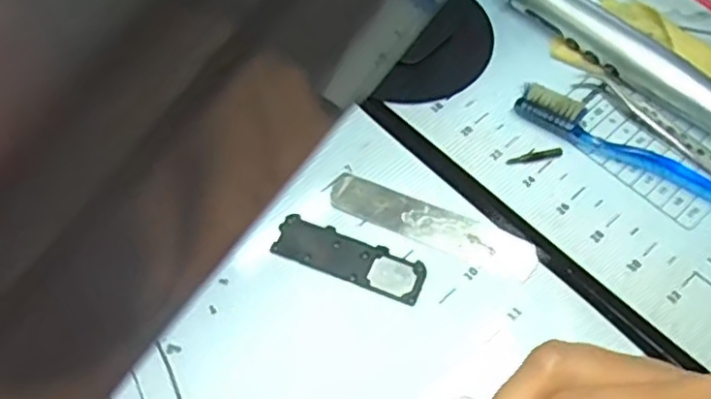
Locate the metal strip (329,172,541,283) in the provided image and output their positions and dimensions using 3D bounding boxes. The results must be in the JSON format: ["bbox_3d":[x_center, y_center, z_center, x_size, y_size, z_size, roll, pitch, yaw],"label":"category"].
[{"bbox_3d":[0.034,0.010,0.309,0.095,0.004,0.021,22,62,11],"label":"metal strip"}]

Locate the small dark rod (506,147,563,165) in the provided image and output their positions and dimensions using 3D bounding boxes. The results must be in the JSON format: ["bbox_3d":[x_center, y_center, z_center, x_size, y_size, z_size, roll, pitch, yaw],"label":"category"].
[{"bbox_3d":[0.085,-0.022,0.328,0.027,0.004,0.007,-10,60,-7],"label":"small dark rod"}]

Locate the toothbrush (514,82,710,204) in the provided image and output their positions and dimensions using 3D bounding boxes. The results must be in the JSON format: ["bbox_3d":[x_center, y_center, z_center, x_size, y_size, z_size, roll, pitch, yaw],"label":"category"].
[{"bbox_3d":[0.151,-0.009,0.315,0.167,0.012,0.014,31,64,16],"label":"toothbrush"}]

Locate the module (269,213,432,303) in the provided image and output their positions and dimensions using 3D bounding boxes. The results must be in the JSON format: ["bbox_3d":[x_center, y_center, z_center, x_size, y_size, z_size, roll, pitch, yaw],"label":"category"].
[{"bbox_3d":[-0.002,0.024,0.300,0.067,0.004,0.020,20,61,10],"label":"module"}]

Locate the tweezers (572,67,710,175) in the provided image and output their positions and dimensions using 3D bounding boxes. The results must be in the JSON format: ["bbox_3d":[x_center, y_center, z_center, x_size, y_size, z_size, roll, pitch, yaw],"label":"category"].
[{"bbox_3d":[0.157,-0.029,0.328,0.110,0.007,0.014,40,66,20],"label":"tweezers"}]

